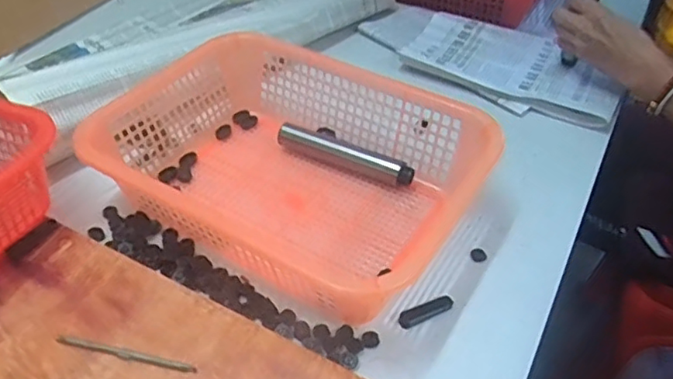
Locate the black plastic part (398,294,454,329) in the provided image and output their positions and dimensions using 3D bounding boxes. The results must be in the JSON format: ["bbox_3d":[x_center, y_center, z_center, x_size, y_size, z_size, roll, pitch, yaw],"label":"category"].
[{"bbox_3d":[0.076,0.103,0.496,0.052,0.006,0.014,-18,47,-19],"label":"black plastic part"}]

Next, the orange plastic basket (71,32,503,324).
[{"bbox_3d":[-0.049,-0.027,0.562,0.318,0.083,0.239,25,49,23],"label":"orange plastic basket"}]

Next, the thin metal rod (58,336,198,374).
[{"bbox_3d":[-0.162,0.126,0.450,0.114,0.005,0.006,10,45,9],"label":"thin metal rod"}]

